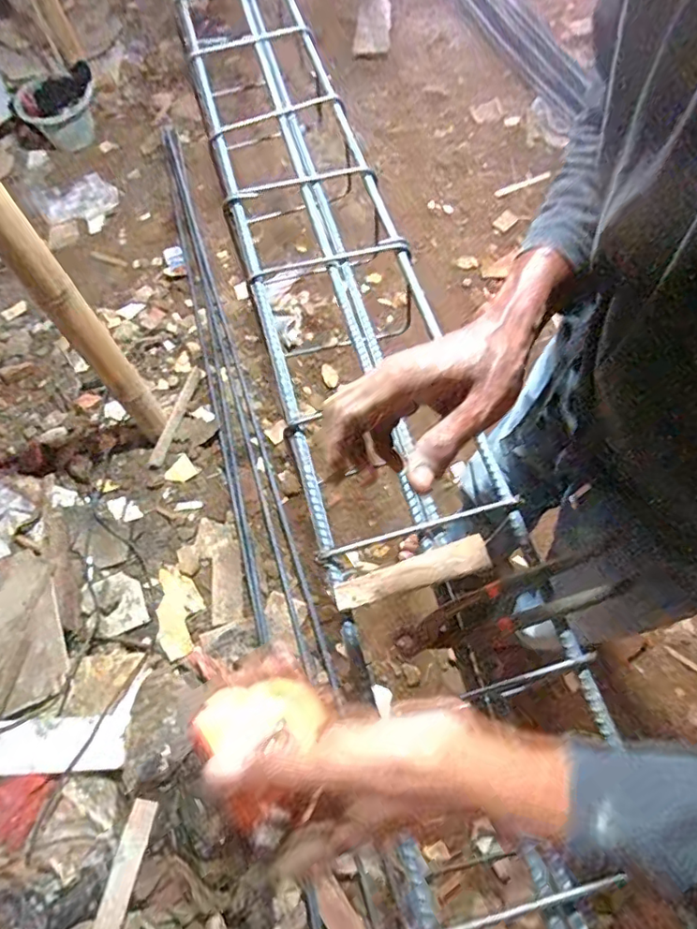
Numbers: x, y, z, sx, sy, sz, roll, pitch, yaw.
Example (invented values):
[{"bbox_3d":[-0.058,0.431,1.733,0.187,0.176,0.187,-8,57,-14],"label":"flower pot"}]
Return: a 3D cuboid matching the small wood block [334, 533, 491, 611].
[{"bbox_3d":[0.057,0.099,0.506,0.143,0.008,0.030,-16,63,-6],"label":"small wood block"}]

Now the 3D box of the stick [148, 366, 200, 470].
[{"bbox_3d":[-0.486,-0.138,1.558,0.035,0.017,0.317,15,64,10],"label":"stick"}]

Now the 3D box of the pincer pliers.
[{"bbox_3d":[0.145,0.125,0.496,0.213,0.016,0.049,-17,63,-6],"label":"pincer pliers"}]

